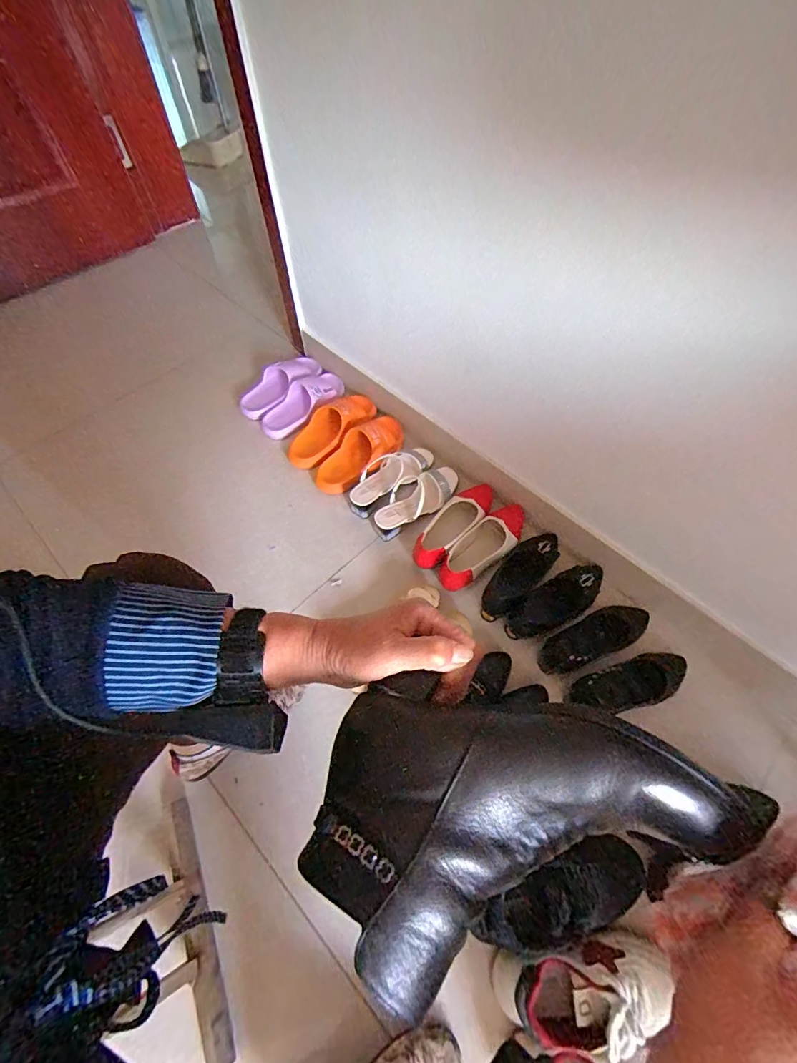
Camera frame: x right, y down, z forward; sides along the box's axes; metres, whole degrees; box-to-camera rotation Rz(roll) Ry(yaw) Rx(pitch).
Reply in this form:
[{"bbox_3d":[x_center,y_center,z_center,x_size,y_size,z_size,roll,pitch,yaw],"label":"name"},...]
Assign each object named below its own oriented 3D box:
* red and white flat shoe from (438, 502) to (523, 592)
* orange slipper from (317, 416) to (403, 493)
[{"bbox_3d":[0.184,0.026,0.928,0.081,0.050,0.251,39,67,20],"label":"red and white flat shoe"},{"bbox_3d":[-0.084,-0.193,1.047,0.107,0.067,0.251,37,67,19],"label":"orange slipper"}]

